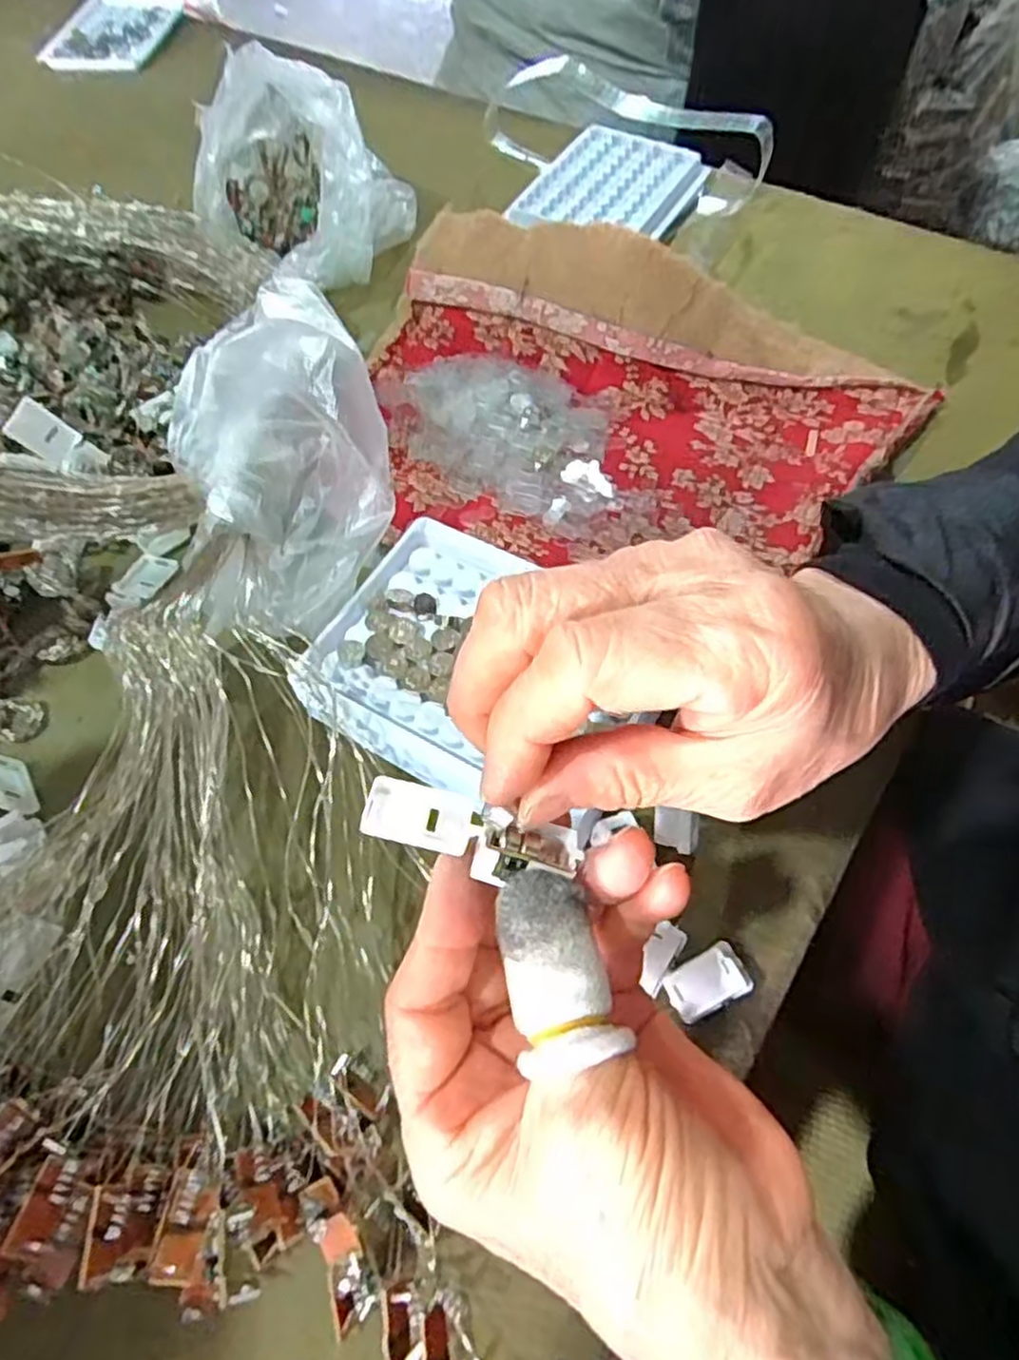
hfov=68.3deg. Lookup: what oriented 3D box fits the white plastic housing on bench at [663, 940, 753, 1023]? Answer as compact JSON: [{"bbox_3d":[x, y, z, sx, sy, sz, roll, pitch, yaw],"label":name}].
[{"bbox_3d":[0.066,0.101,0.251,0.026,0.007,0.017,-32,60,2],"label":"white plastic housing on bench"}]

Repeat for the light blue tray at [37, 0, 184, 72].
[{"bbox_3d":[-0.358,-0.587,0.678,0.102,0.014,0.136,1,60,2],"label":"light blue tray"}]

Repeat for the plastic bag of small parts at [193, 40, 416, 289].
[{"bbox_3d":[-0.132,-0.301,0.455,0.121,0.078,0.114,11,62,9],"label":"plastic bag of small parts"}]

